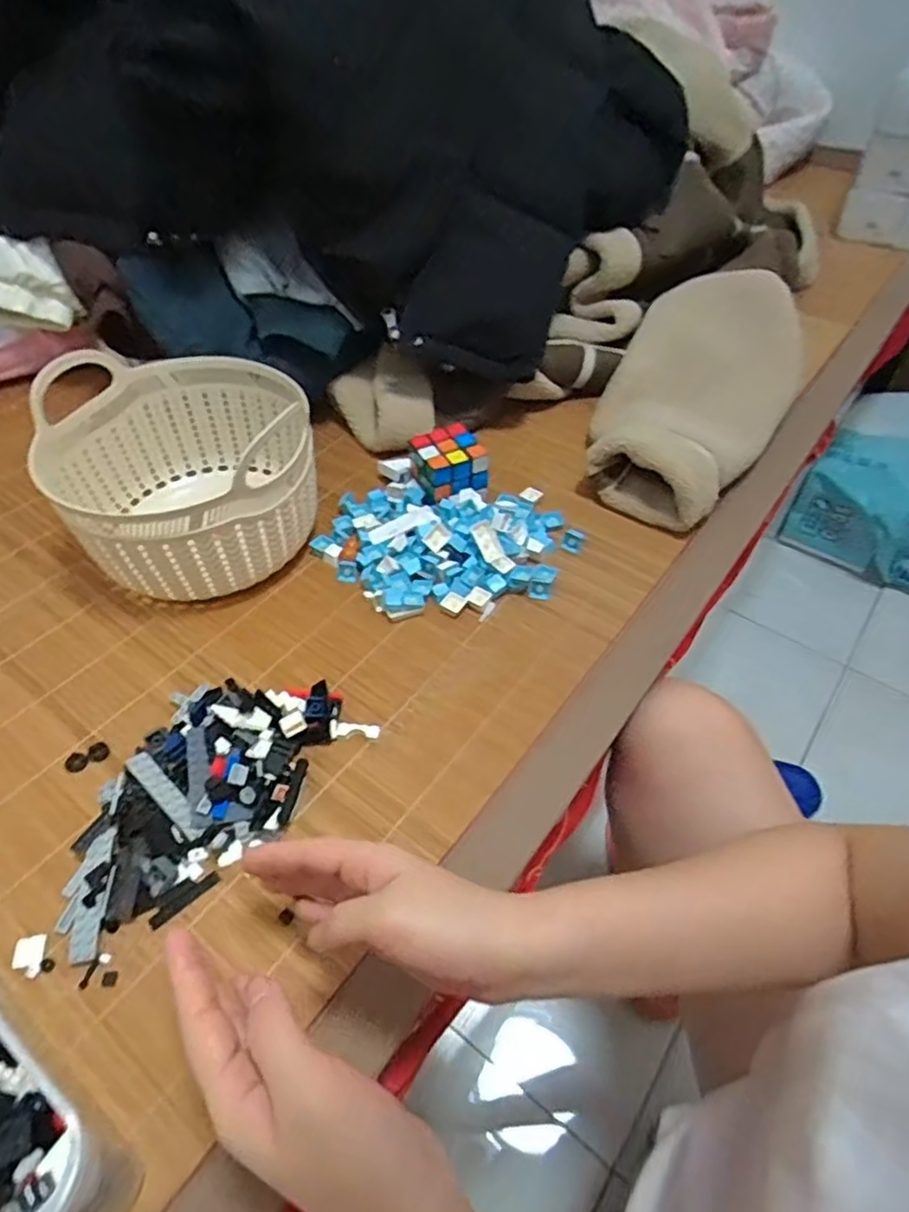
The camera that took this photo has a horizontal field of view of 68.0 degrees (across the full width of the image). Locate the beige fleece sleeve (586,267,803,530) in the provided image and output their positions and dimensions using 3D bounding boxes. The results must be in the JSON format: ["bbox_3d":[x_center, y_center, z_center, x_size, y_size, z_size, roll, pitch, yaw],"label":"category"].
[{"bbox_3d":[0.272,-0.249,0.745,0.178,0.089,0.406,24,53,18],"label":"beige fleece sleeve"}]

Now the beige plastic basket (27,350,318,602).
[{"bbox_3d":[-0.235,-0.118,0.610,0.213,0.138,0.219,0,49,0],"label":"beige plastic basket"}]

